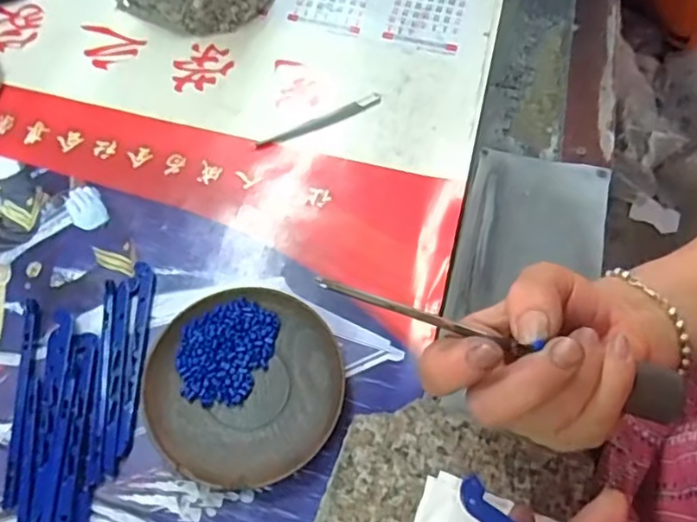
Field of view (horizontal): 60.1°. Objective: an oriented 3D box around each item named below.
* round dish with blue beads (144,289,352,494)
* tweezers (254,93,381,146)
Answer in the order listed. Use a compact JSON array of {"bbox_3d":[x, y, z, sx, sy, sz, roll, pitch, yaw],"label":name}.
[{"bbox_3d":[-0.061,0.073,0.359,0.113,0.016,0.112,1,64,-2],"label":"round dish with blue beads"},{"bbox_3d":[-0.021,-0.105,0.454,0.099,0.004,0.011,-24,67,-13],"label":"tweezers"}]

